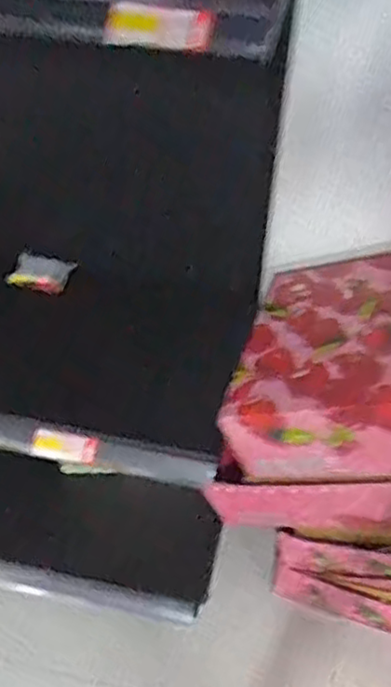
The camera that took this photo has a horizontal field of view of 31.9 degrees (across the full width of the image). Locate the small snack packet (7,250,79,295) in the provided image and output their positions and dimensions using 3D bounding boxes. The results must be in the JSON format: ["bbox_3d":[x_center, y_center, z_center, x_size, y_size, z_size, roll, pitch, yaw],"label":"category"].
[{"bbox_3d":[-0.268,-0.122,1.187,0.105,0.061,0.024,12,4,-13],"label":"small snack packet"}]

